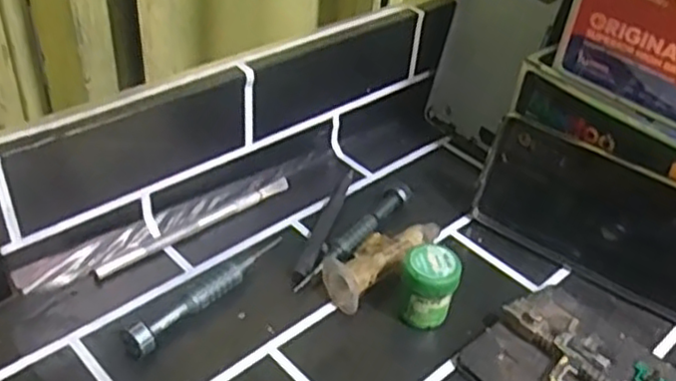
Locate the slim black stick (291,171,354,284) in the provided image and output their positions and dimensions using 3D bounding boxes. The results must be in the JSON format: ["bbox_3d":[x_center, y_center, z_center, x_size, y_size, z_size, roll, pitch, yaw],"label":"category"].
[{"bbox_3d":[-0.008,0.020,0.448,0.010,0.007,0.111,13,40,9],"label":"slim black stick"}]

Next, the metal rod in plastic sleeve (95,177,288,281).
[{"bbox_3d":[-0.086,0.020,0.438,0.141,0.007,0.010,-28,49,-34],"label":"metal rod in plastic sleeve"}]

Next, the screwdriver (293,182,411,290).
[{"bbox_3d":[0.012,0.026,0.434,0.013,0.013,0.111,27,44,25],"label":"screwdriver"}]

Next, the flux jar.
[{"bbox_3d":[0.050,0.055,0.390,0.029,0.041,0.028,3,39,-3],"label":"flux jar"}]

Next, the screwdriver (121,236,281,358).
[{"bbox_3d":[-0.071,0.054,0.391,0.016,0.019,0.114,27,44,24],"label":"screwdriver"}]

